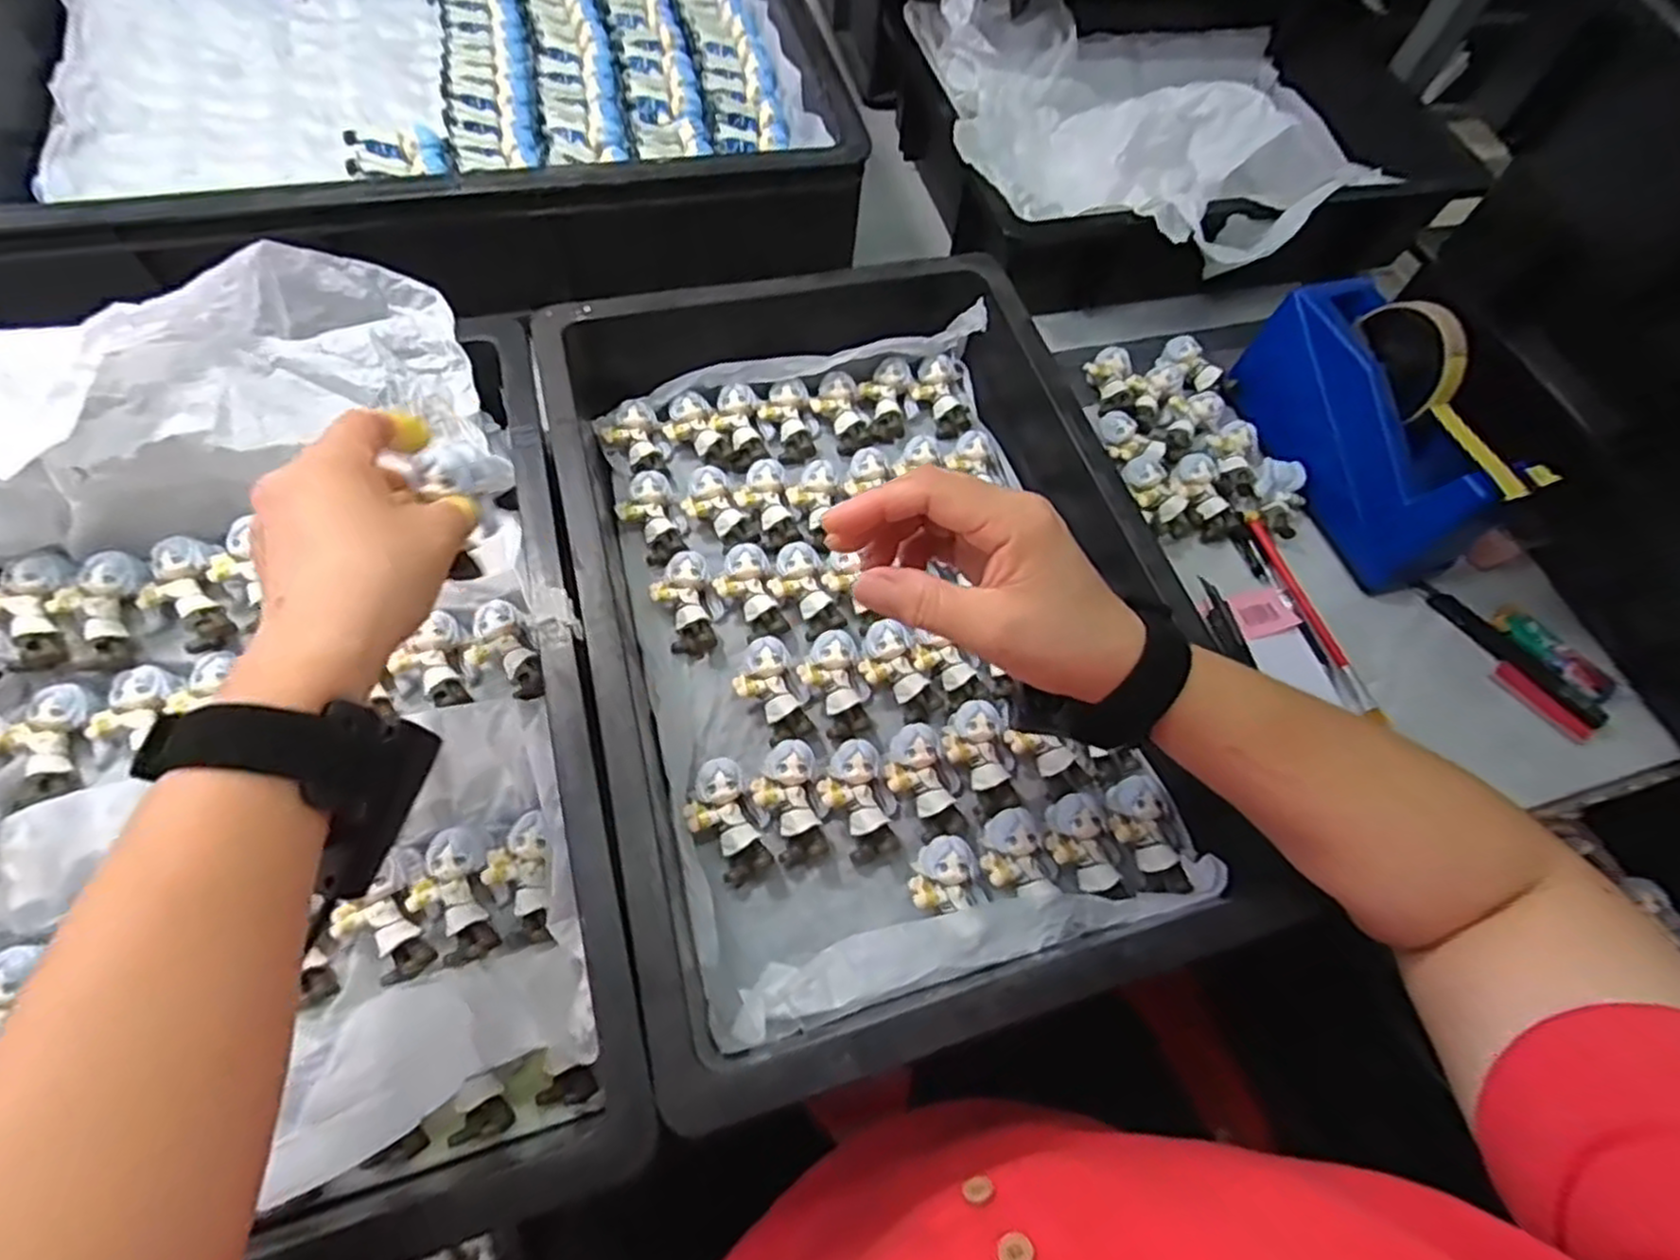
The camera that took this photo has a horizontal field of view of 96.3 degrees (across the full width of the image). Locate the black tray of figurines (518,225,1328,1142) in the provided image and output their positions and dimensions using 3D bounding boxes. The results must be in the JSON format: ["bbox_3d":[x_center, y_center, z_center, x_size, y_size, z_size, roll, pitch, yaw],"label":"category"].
[{"bbox_3d":[0.015,-0.032,0.442,0.316,0.105,0.472,-13,65,-12],"label":"black tray of figurines"}]

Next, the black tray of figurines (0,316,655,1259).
[{"bbox_3d":[-0.288,0.041,0.361,0.328,0.115,0.458,-13,65,-12],"label":"black tray of figurines"}]

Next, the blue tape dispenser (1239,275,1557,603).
[{"bbox_3d":[0.368,-0.145,0.520,0.059,0.118,0.212,-10,65,-11],"label":"blue tape dispenser"}]

